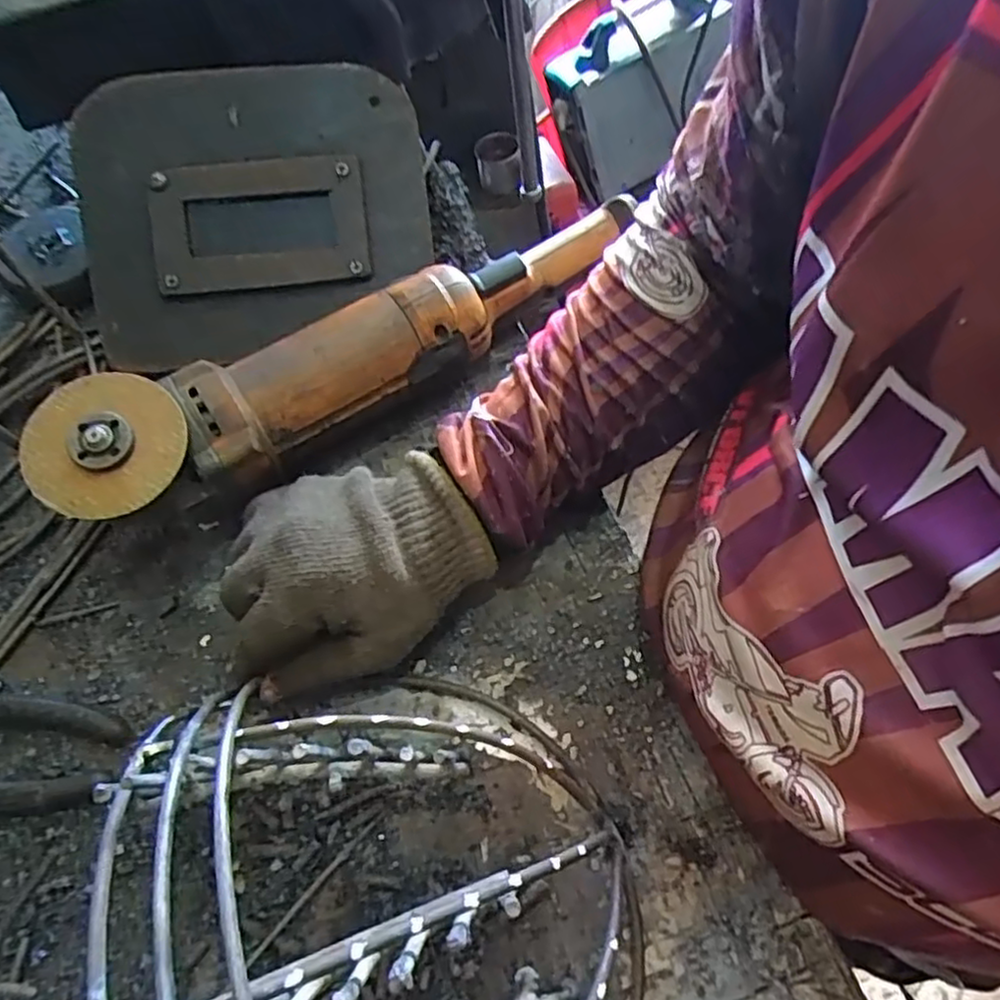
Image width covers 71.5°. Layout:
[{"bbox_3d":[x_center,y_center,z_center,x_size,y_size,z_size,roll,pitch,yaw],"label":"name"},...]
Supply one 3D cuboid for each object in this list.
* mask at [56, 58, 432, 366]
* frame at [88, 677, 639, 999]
[{"bbox_3d":[-0.160,-0.191,0.463,0.219,0.040,0.180,-12,95,-7],"label":"mask"},{"bbox_3d":[-0.039,0.171,0.270,0.193,0.118,0.222,-11,64,-4],"label":"frame"}]

